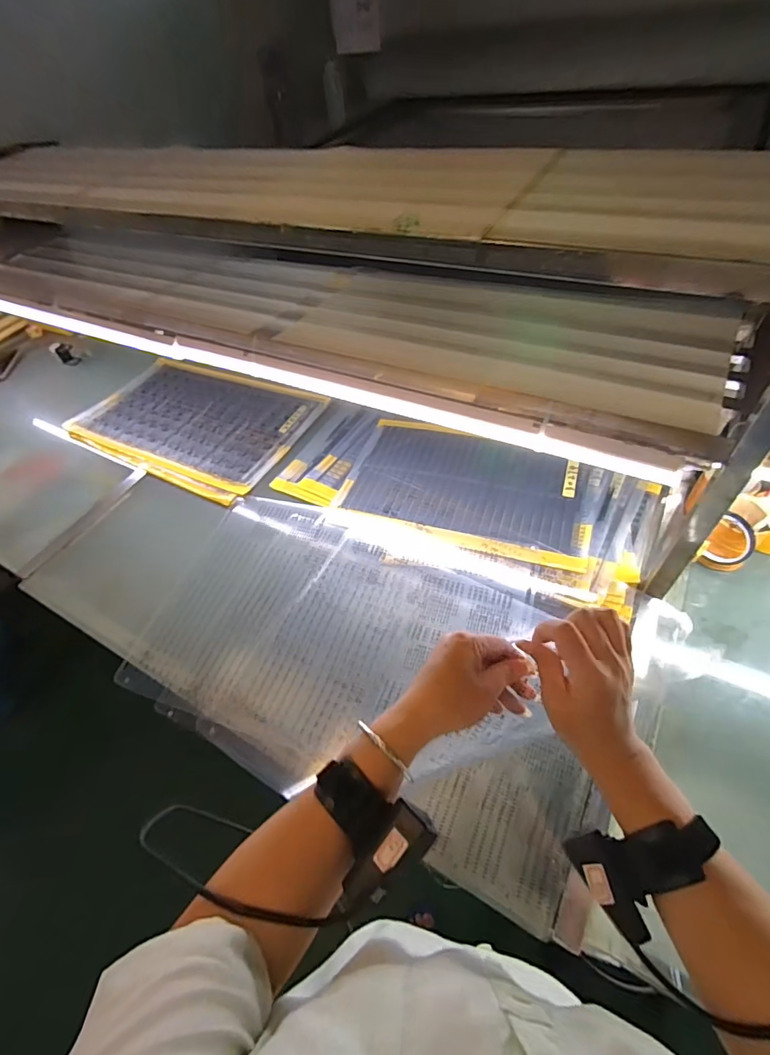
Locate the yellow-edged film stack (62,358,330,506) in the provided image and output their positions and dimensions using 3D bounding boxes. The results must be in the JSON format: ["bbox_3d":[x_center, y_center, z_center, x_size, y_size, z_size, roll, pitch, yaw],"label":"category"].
[{"bbox_3d":[-0.503,-0.283,1.155,0.623,0.020,0.371,21,56,21],"label":"yellow-edged film stack"}]

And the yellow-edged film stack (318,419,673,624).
[{"bbox_3d":[0.210,-0.052,0.887,0.598,0.027,0.357,16,55,18],"label":"yellow-edged film stack"}]

